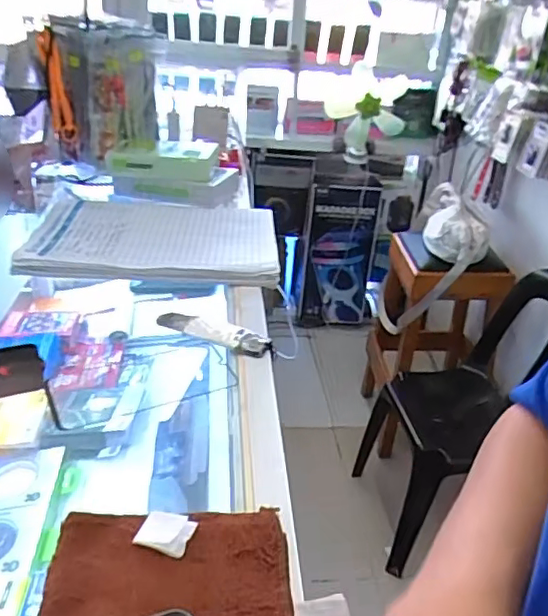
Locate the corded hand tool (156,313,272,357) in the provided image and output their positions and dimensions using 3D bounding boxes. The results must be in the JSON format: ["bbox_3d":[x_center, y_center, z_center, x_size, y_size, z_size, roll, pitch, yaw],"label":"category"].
[{"bbox_3d":[-0.061,0.023,0.571,0.120,0.018,0.031,14,31,14],"label":"corded hand tool"}]

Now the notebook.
[{"bbox_3d":[-0.145,-0.091,0.735,0.290,0.022,0.204,3,30,-5],"label":"notebook"}]

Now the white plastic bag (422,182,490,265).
[{"bbox_3d":[0.554,-0.255,1.794,0.176,0.105,0.351,10,31,8],"label":"white plastic bag"}]

